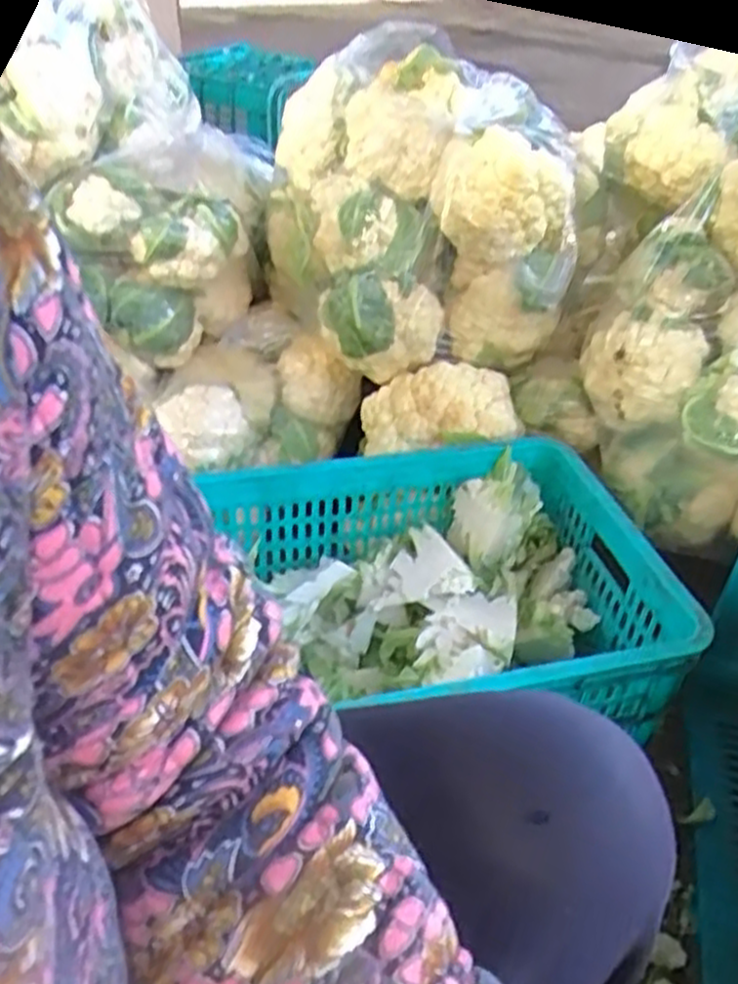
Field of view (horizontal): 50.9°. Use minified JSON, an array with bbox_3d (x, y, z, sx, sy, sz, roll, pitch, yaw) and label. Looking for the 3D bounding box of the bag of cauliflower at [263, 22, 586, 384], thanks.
[{"bbox_3d":[0.067,-0.372,1.030,0.399,0.334,0.317,-1,38,-5],"label":"bag of cauliflower"}]

